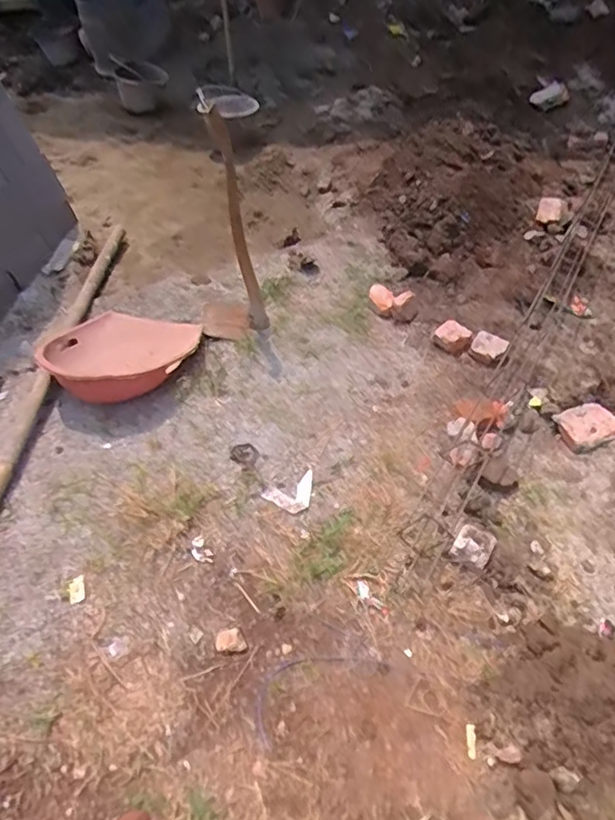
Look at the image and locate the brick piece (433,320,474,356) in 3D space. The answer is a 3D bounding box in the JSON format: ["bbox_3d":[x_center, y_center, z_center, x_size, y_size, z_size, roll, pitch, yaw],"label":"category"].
[{"bbox_3d":[0.452,-0.223,1.832,0.106,0.055,0.099,29,61,27],"label":"brick piece"}]

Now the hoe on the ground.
[{"bbox_3d":[-0.243,-0.484,1.640,0.196,0.605,0.325,-11,51,0],"label":"hoe on the ground"}]

